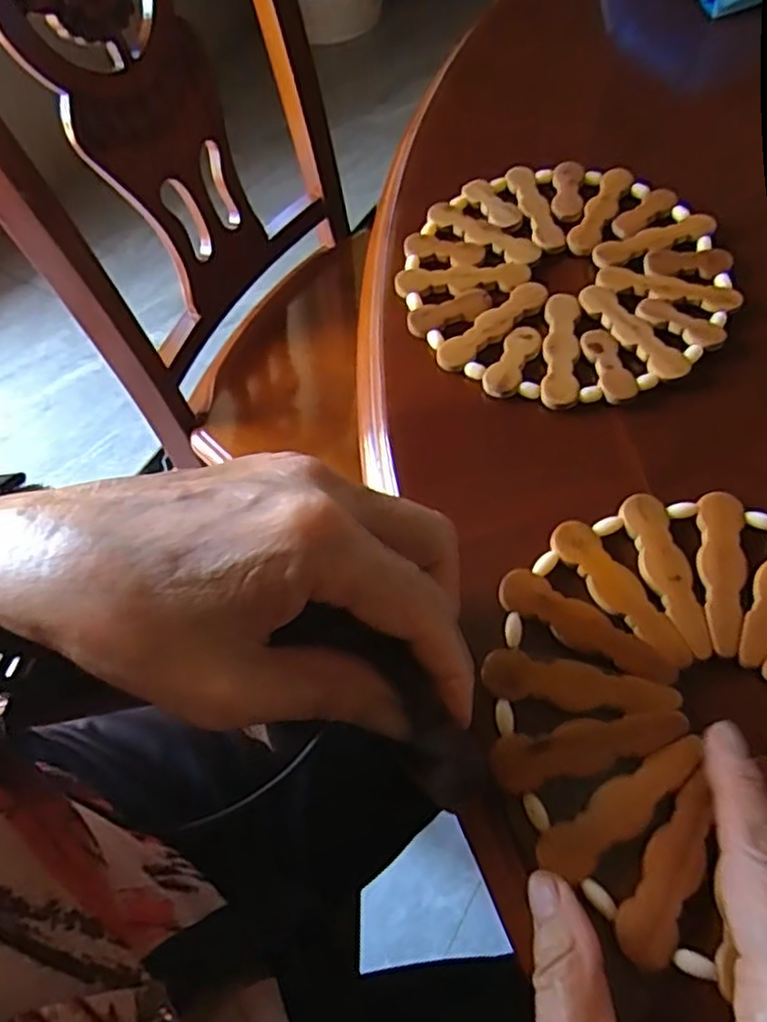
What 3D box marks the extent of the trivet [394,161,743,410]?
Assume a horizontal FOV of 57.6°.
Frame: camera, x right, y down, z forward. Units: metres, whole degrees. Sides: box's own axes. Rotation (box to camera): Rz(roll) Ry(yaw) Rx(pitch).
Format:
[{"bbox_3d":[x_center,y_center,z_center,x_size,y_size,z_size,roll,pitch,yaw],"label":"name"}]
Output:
[{"bbox_3d":[0.091,-0.120,0.353,0.160,0.006,0.155,-2,61,3],"label":"trivet"}]

